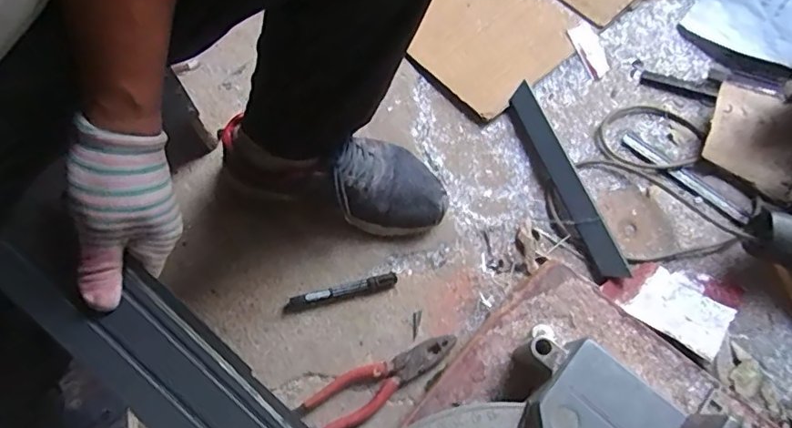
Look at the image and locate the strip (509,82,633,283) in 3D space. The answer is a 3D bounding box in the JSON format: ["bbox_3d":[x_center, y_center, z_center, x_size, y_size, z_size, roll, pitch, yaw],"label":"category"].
[{"bbox_3d":[0.212,-0.047,0.672,0.030,0.027,0.279,-18,67,-9],"label":"strip"}]

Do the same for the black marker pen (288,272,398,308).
[{"bbox_3d":[-0.062,0.091,0.629,0.125,0.023,0.017,-11,66,-6],"label":"black marker pen"}]

